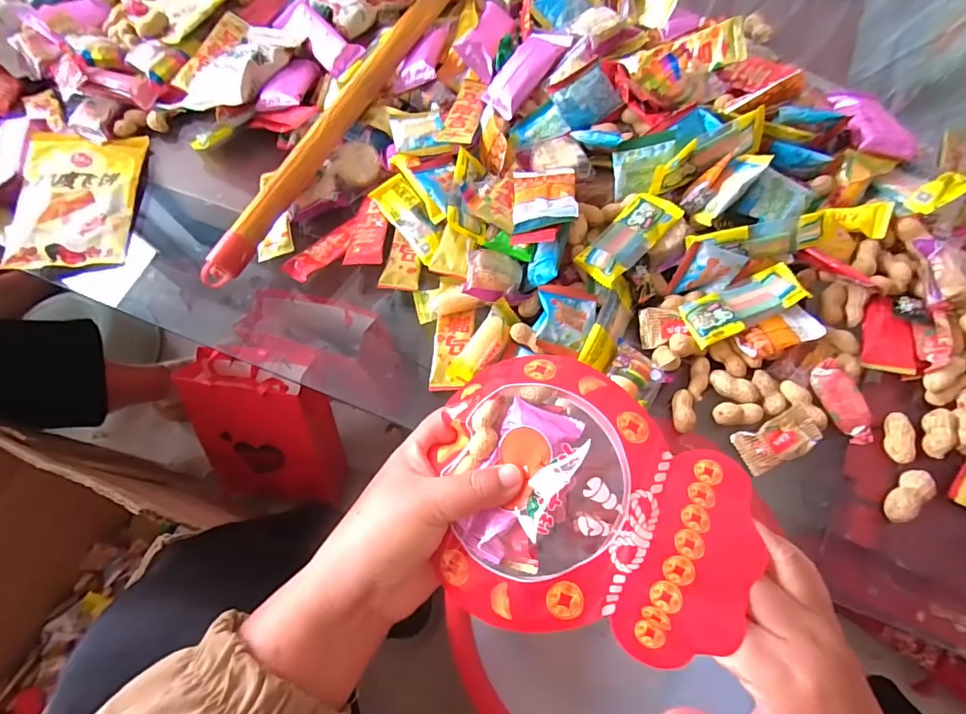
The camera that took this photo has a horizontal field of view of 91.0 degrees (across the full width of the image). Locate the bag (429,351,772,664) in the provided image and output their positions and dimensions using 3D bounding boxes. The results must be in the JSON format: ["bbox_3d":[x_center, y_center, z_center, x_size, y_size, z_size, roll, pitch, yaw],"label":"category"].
[{"bbox_3d":[0.057,0.076,0.268,0.166,0.039,0.147,9,68,7],"label":"bag"}]

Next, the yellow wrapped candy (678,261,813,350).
[{"bbox_3d":[0.196,-0.041,0.356,0.091,0.019,0.036,-23,68,-6],"label":"yellow wrapped candy"}]

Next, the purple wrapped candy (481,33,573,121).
[{"bbox_3d":[0.039,-0.260,0.431,0.035,0.018,0.091,41,91,18],"label":"purple wrapped candy"}]

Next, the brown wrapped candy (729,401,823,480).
[{"bbox_3d":[0.212,0.059,0.340,0.056,0.013,0.030,-23,68,-7],"label":"brown wrapped candy"}]

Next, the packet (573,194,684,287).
[{"bbox_3d":[0.113,-0.093,0.374,0.037,0.021,0.092,42,75,18],"label":"packet"}]

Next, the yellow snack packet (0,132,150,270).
[{"bbox_3d":[-0.386,-0.150,0.448,0.104,0.028,0.143,-5,67,1],"label":"yellow snack packet"}]

